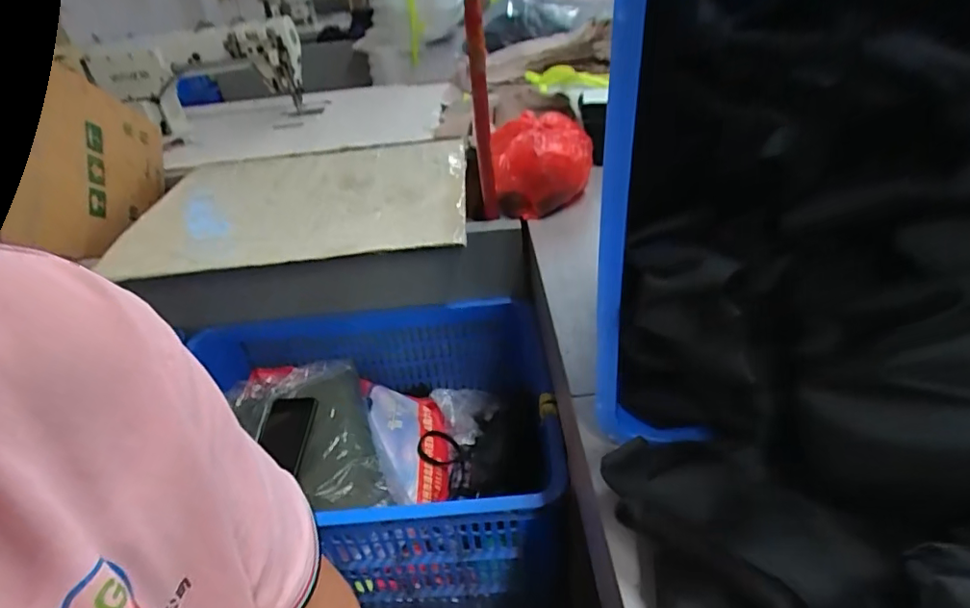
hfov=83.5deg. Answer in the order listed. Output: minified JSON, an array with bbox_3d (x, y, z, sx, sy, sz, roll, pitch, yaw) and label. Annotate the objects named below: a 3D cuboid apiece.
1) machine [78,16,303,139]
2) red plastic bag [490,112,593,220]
[{"bbox_3d":[-0.719,-0.570,1.377,0.476,0.215,0.227,4,37,15],"label":"machine"},{"bbox_3d":[0.099,-0.240,0.933,0.160,0.122,0.190,-2,36,7],"label":"red plastic bag"}]

